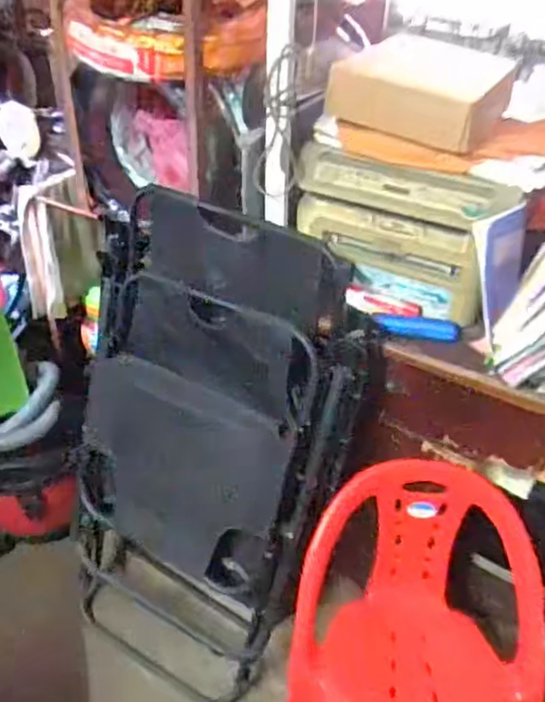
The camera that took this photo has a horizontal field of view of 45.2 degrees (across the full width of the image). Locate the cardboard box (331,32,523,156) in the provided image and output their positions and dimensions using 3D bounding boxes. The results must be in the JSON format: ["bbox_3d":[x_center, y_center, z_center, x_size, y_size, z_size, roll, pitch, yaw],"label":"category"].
[{"bbox_3d":[0.285,-0.493,1.253,0.277,0.105,0.251,19,39,20],"label":"cardboard box"}]

